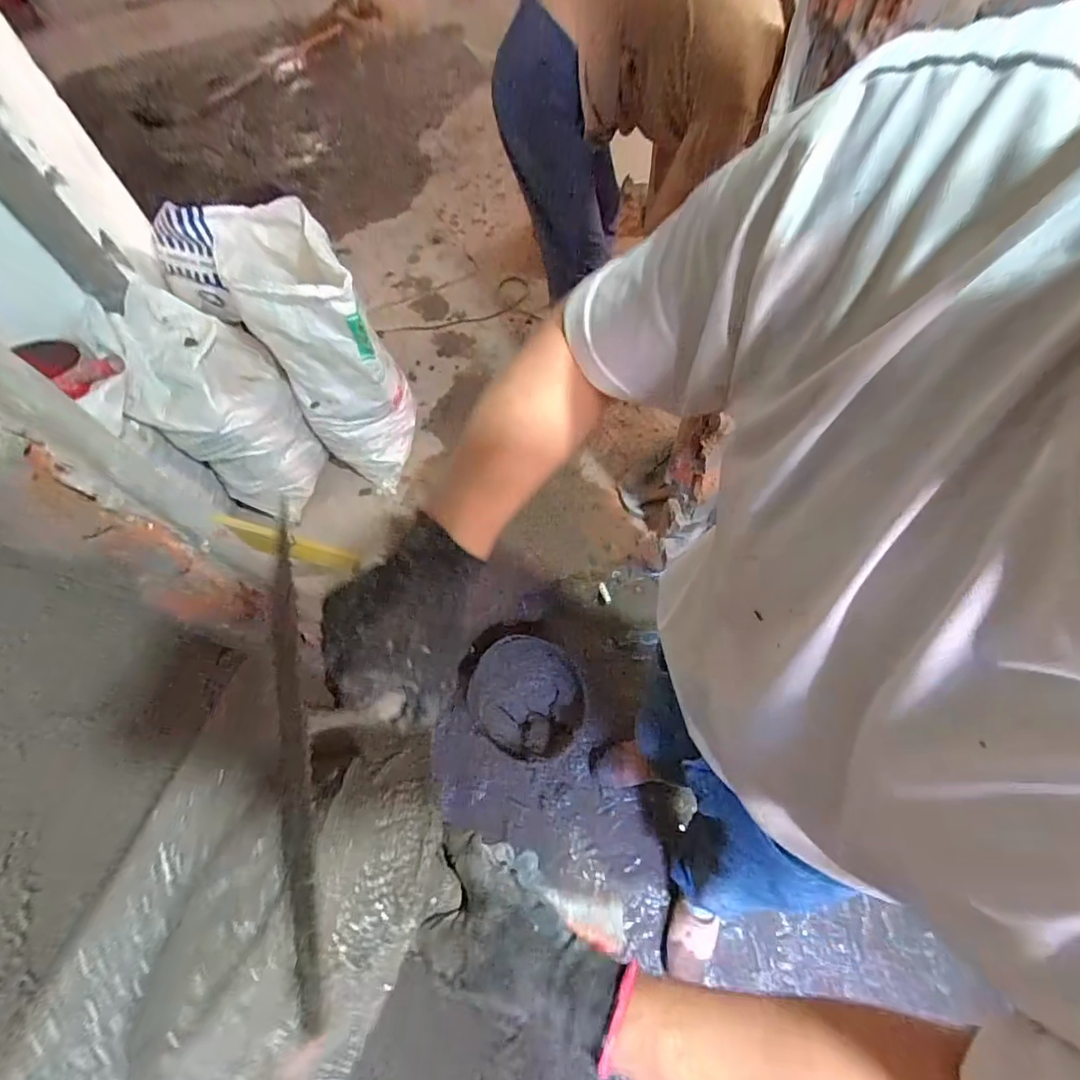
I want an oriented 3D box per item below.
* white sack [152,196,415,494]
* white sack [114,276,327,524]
[{"bbox_3d":[-0.608,-0.514,1.392,0.502,0.689,0.303,35,69,19],"label":"white sack"},{"bbox_3d":[-0.786,-0.331,1.340,0.268,0.539,0.300,5,62,6],"label":"white sack"}]

